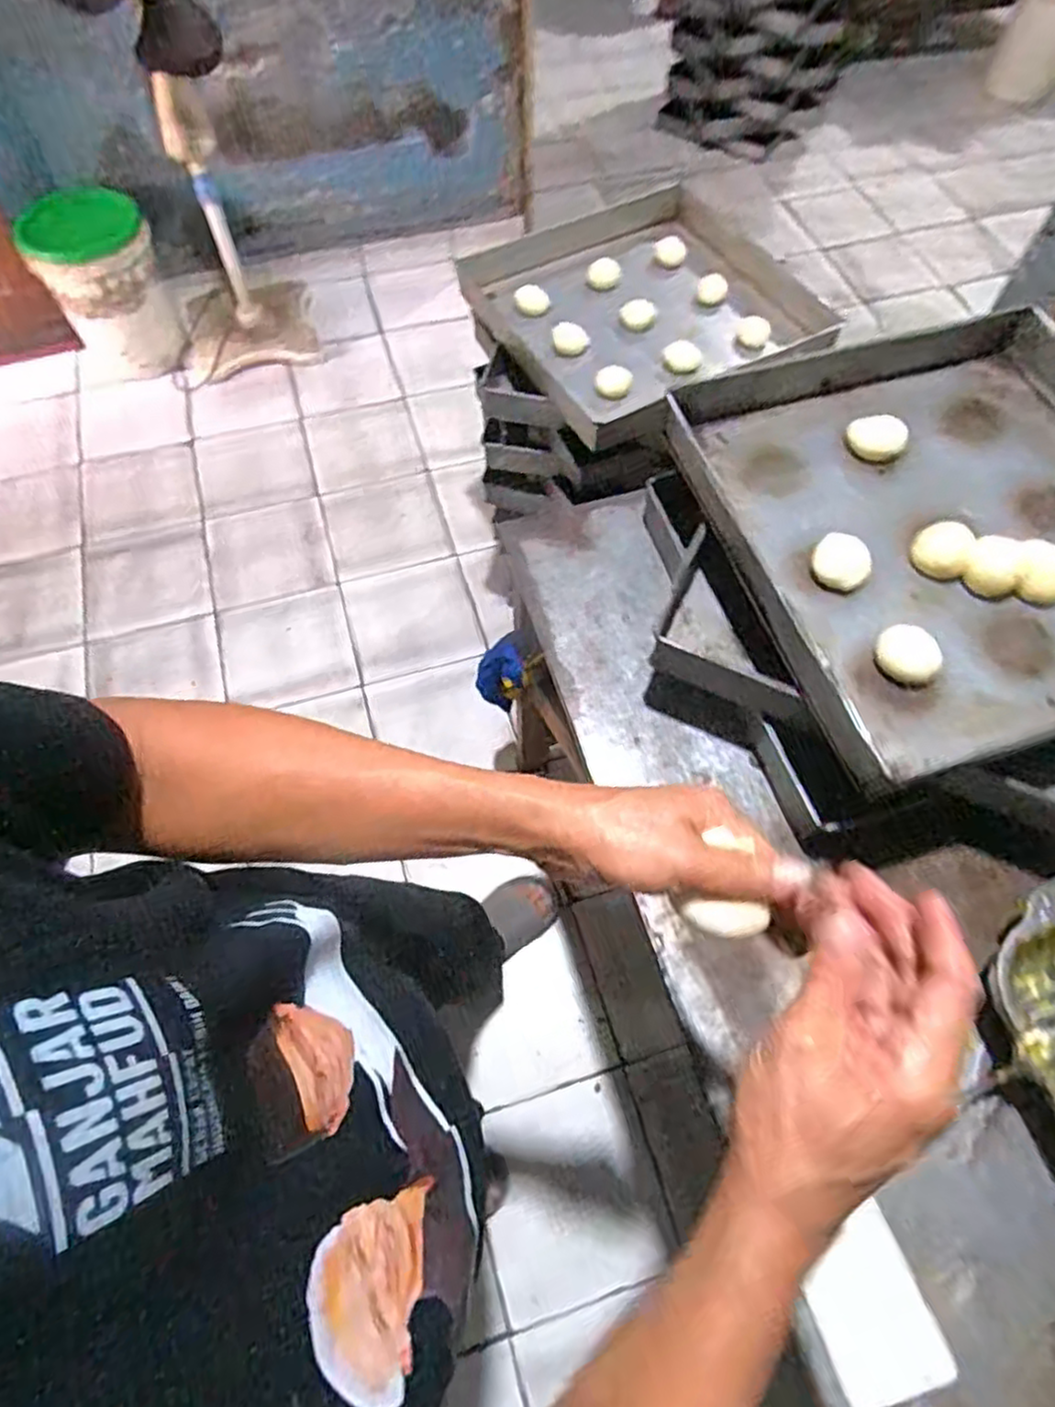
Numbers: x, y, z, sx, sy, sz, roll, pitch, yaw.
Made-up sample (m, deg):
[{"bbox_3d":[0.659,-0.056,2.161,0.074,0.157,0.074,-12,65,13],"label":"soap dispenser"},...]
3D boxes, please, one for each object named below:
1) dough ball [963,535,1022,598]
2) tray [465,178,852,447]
[{"bbox_3d":[0.454,-0.138,0.686,0.052,0.036,0.053,8,63,4],"label":"dough ball"},{"bbox_3d":[0.185,-0.672,1.204,0.504,0.097,0.516,-20,65,-10],"label":"tray"}]

